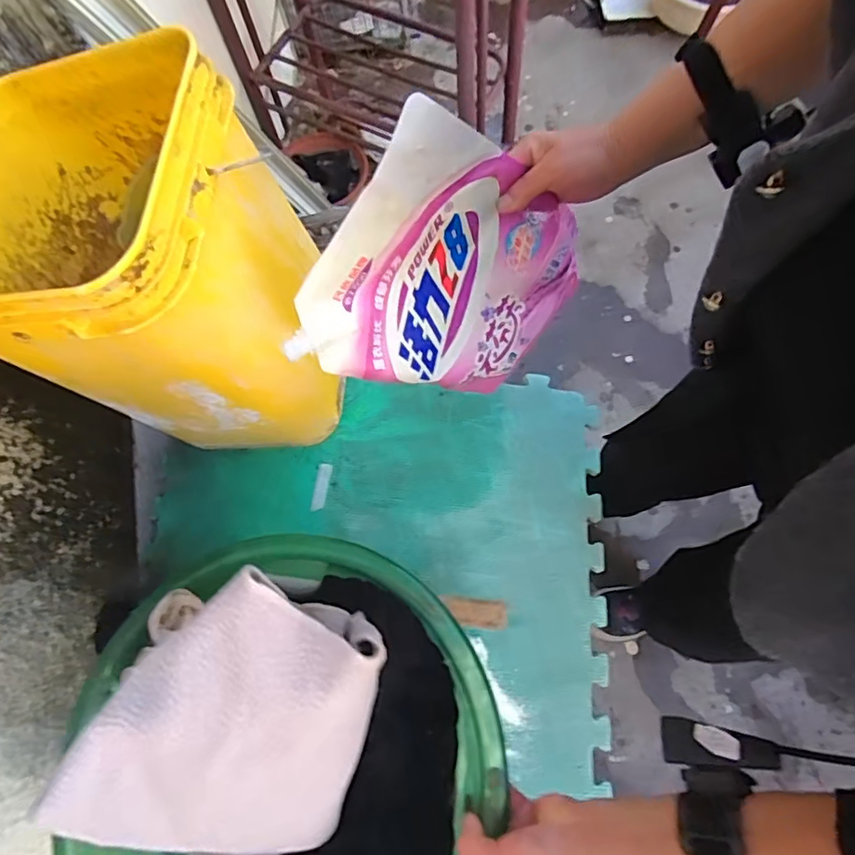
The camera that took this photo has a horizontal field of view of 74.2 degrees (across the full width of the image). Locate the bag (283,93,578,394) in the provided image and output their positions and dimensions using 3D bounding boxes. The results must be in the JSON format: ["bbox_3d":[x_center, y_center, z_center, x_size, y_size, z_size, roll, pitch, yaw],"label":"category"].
[{"bbox_3d":[0.022,-0.128,0.503,0.034,0.265,0.211,46,113,37],"label":"bag"}]

